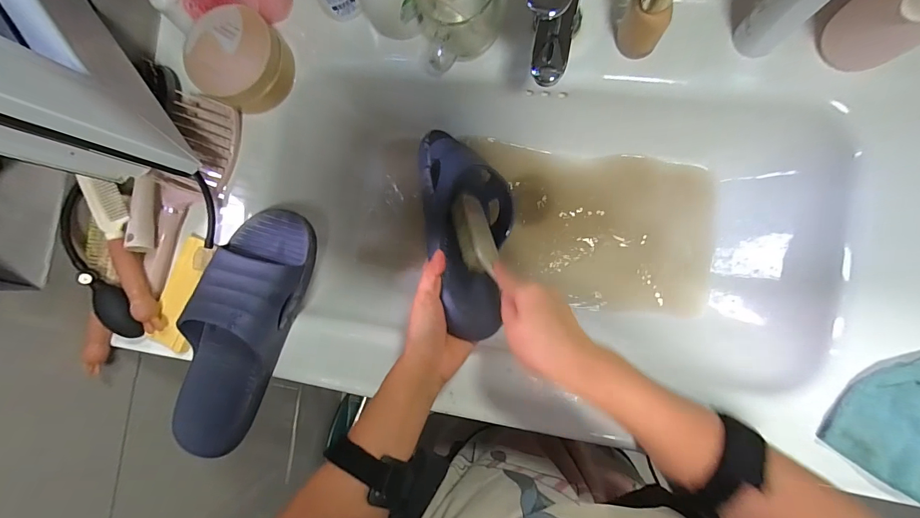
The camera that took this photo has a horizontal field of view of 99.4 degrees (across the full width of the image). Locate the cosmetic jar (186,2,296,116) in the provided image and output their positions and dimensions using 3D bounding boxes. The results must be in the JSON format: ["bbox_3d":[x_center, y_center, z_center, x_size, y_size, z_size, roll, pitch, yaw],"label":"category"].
[{"bbox_3d":[-0.257,-0.230,0.462,0.098,0.059,0.100,0,87,8],"label":"cosmetic jar"}]

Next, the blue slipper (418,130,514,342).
[{"bbox_3d":[0.005,-0.040,0.454,0.082,0.101,0.266,-17,62,39],"label":"blue slipper"}]

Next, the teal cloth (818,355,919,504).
[{"bbox_3d":[0.422,0.151,0.361,0.102,0.015,0.122,35,92,8],"label":"teal cloth"}]

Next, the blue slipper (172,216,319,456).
[{"bbox_3d":[-0.251,0.077,0.427,0.105,0.071,0.278,14,89,8],"label":"blue slipper"}]

